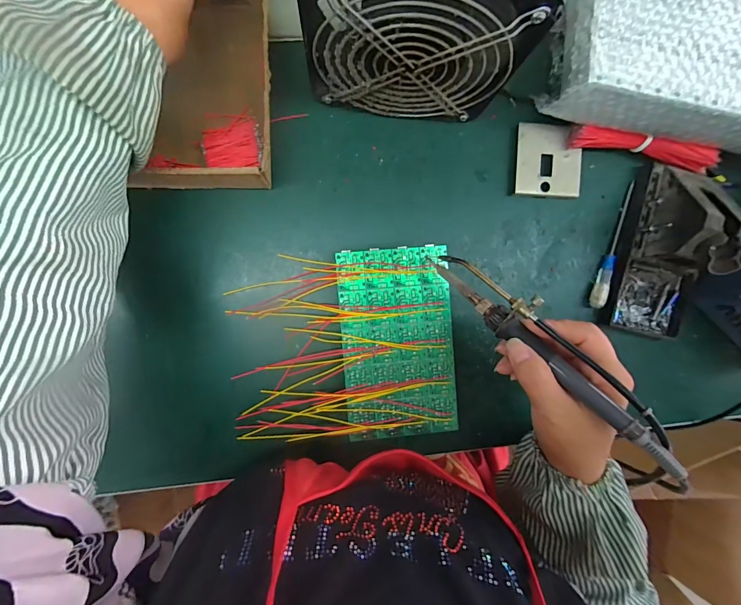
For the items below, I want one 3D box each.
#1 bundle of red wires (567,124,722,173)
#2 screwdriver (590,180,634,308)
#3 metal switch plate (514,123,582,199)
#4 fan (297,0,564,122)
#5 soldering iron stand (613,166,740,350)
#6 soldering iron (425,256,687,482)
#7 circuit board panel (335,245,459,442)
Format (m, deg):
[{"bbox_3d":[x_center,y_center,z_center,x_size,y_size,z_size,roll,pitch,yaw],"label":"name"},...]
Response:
[{"bbox_3d":[0.254,-0.143,0.324,0.140,0.030,0.019,7,92,-5],"label":"bundle of red wires"},{"bbox_3d":[0.240,-0.056,0.345,0.010,0.015,0.126,20,91,-5],"label":"screwdriver"},{"bbox_3d":[0.168,-0.133,0.335,0.064,0.013,0.063,4,92,-5],"label":"metal switch plate"},{"bbox_3d":[0.031,-0.192,0.252,0.146,0.150,0.054,5,92,-5],"label":"fan"},{"bbox_3d":[0.282,-0.046,0.326,0.080,0.061,0.157,12,91,-5],"label":"soldering iron stand"},{"bbox_3d":[0.120,0.029,0.242,0.031,0.024,0.202,-41,68,-2],"label":"soldering iron"},{"bbox_3d":[0.025,0.038,0.330,0.100,0.012,0.171,-5,93,-5],"label":"circuit board panel"}]

